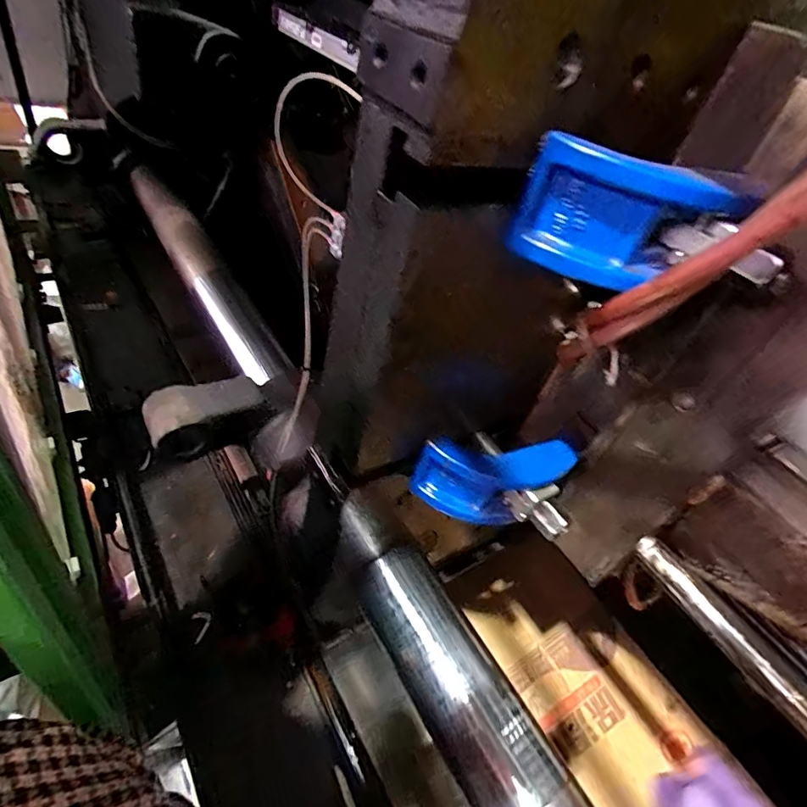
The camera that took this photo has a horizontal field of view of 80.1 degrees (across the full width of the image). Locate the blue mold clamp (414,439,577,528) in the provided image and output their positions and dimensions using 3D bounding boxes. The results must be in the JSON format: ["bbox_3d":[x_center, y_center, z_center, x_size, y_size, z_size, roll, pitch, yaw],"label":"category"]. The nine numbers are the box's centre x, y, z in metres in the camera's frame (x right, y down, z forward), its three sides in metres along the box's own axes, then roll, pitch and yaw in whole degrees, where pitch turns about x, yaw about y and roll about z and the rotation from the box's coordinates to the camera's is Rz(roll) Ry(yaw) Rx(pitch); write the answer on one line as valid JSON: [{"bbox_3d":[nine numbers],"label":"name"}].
[{"bbox_3d":[0.092,0.082,0.498,0.162,0.084,0.046,-3,43,-10],"label":"blue mold clamp"}]

